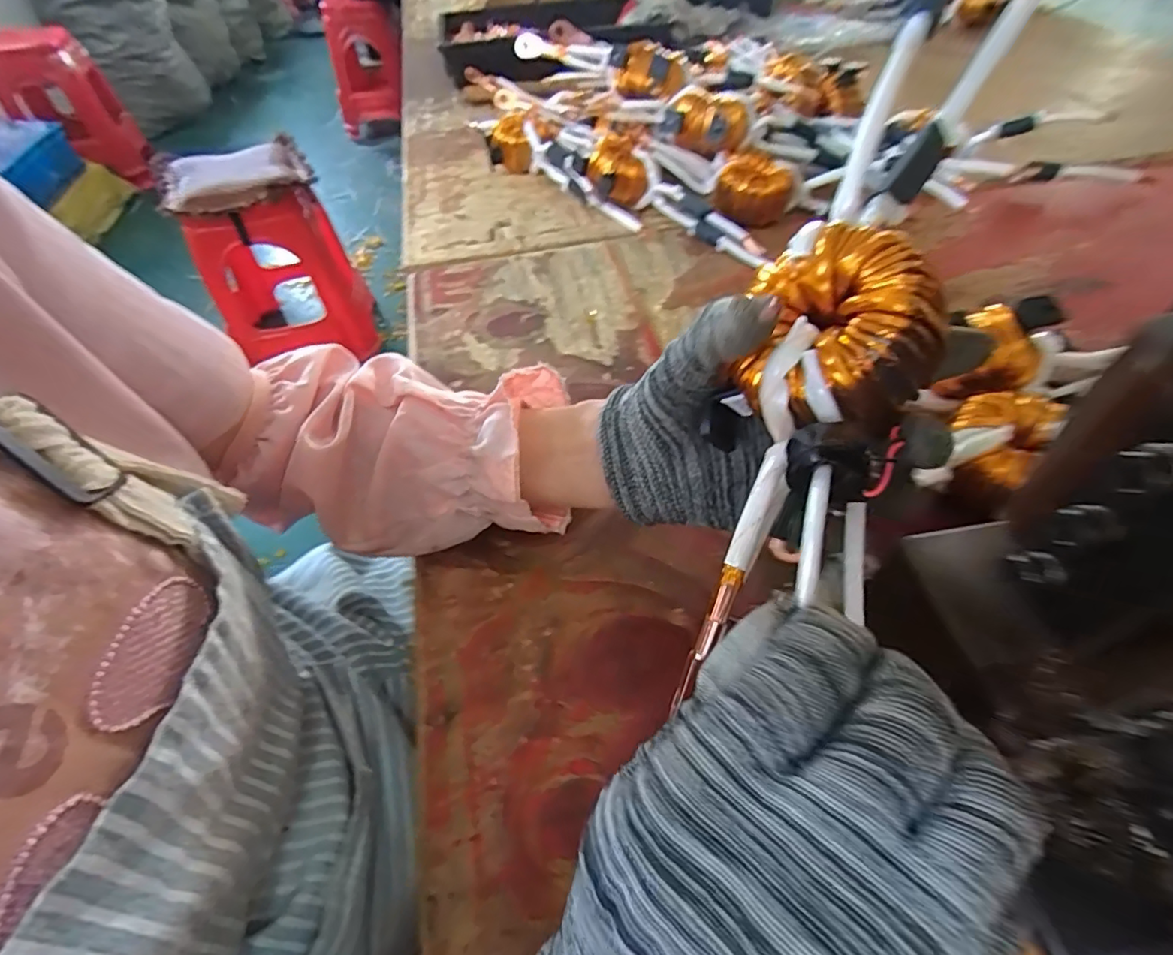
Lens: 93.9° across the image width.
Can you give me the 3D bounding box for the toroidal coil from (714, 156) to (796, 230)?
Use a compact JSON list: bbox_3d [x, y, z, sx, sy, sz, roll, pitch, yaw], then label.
[{"bbox_3d":[0.162,-0.279,0.532,0.071,0.037,0.082,8,52,10],"label":"toroidal coil"}]

